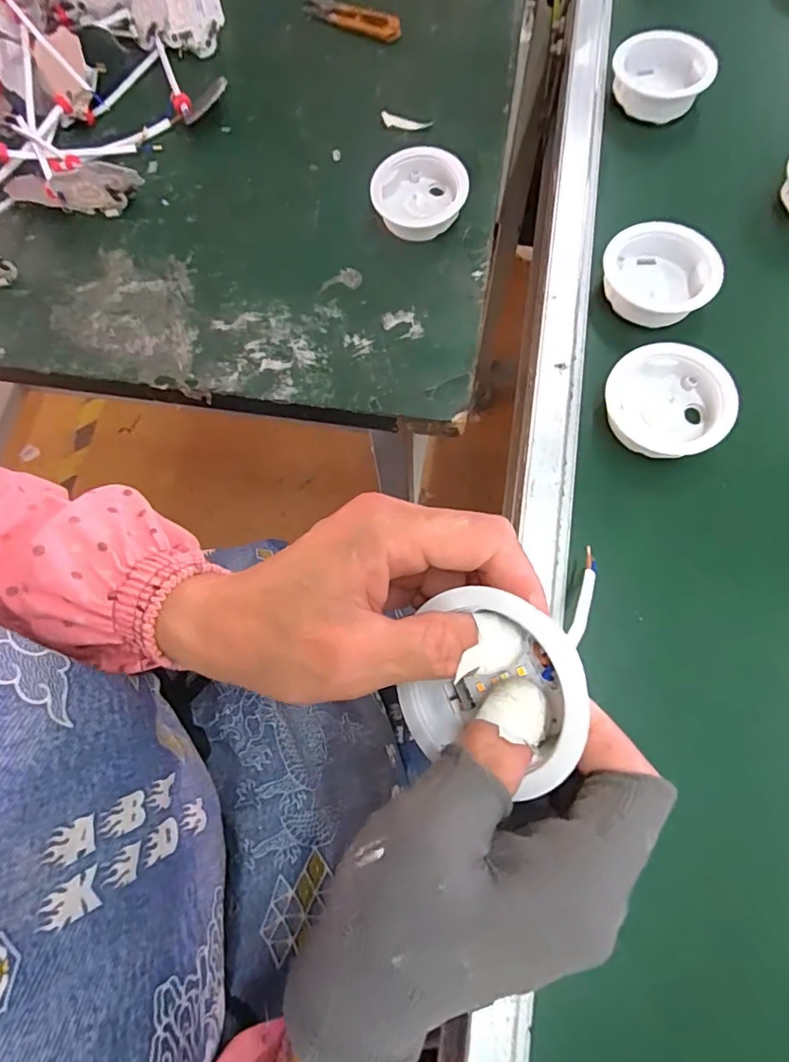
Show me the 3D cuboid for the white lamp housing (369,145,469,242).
[{"bbox_3d":[0.018,-0.261,0.409,0.071,0.030,0.065,0,74,1],"label":"white lamp housing"}]

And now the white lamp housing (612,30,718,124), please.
[{"bbox_3d":[0.202,-0.346,0.403,0.071,0.026,0.066,-1,72,3],"label":"white lamp housing"}]

